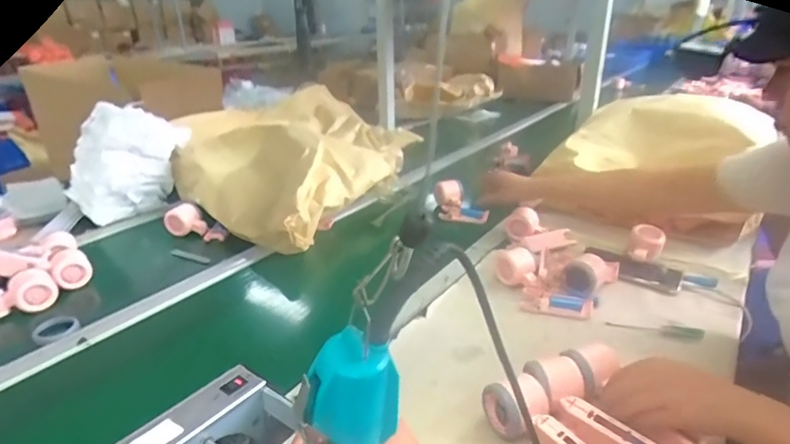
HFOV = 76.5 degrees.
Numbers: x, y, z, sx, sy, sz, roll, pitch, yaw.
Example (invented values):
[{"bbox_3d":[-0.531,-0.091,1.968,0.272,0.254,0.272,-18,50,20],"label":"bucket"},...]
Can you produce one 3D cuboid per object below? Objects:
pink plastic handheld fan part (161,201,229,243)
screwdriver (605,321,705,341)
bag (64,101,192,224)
[{"bbox_3d":[-0.407,0.007,1.038,0.142,0.058,0.047,20,28,9],"label":"pink plastic handheld fan part"},{"bbox_3d":[0.385,0.162,0.742,0.132,0.022,0.025,2,24,5],"label":"screwdriver"},{"bbox_3d":[-0.616,-0.158,1.148,0.192,0.199,0.235,22,32,40],"label":"bag"}]

